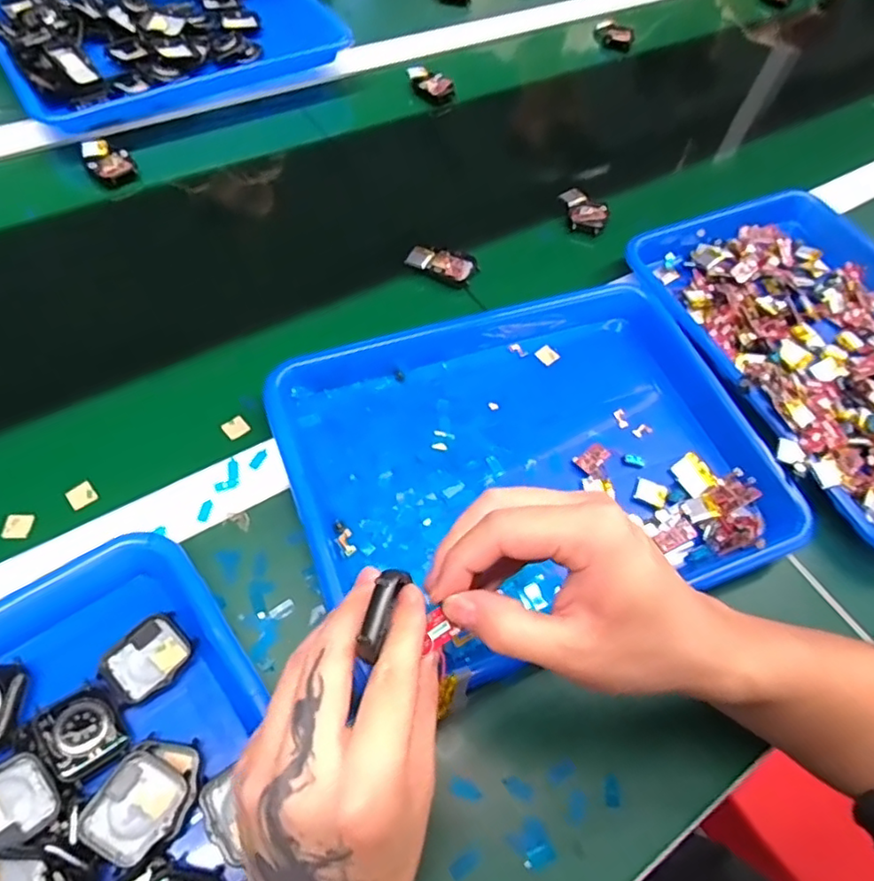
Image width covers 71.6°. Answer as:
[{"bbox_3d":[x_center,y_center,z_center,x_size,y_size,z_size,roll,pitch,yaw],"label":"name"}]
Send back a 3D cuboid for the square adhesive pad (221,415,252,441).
[{"bbox_3d":[-0.147,-0.010,0.444,0.016,0.004,0.018,-33,69,-22],"label":"square adhesive pad"}]

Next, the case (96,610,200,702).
[{"bbox_3d":[-0.162,0.123,0.342,0.046,0.007,0.037,-38,71,-24],"label":"case"}]

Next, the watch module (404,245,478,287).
[{"bbox_3d":[0.006,-0.161,0.549,0.058,0.018,0.037,21,60,6],"label":"watch module"}]

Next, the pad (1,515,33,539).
[{"bbox_3d":[-0.270,0.055,0.390,0.016,0.004,0.017,-1,60,-7],"label":"pad"}]

